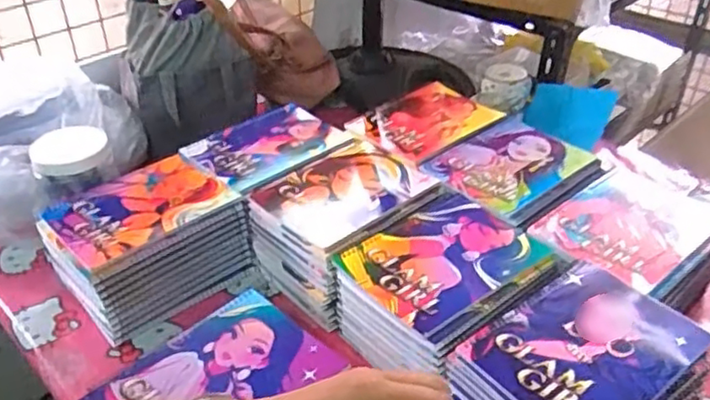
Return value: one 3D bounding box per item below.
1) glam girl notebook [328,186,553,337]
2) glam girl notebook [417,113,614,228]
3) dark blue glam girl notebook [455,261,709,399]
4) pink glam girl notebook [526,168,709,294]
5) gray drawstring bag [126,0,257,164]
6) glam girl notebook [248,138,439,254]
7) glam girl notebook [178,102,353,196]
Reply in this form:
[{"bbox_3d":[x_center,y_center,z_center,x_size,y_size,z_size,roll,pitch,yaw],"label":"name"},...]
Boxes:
[{"bbox_3d":[0.094,0.059,0.718,0.191,0.008,0.162,-27,43,-31],"label":"glam girl notebook"},{"bbox_3d":[0.215,-0.046,0.859,0.202,0.013,0.178,-25,42,-30],"label":"glam girl notebook"},{"bbox_3d":[0.217,0.133,0.604,0.192,0.008,0.151,-25,42,-29],"label":"dark blue glam girl notebook"},{"bbox_3d":[0.319,0.027,0.750,0.192,0.009,0.149,-27,43,-31],"label":"pink glam girl notebook"},{"bbox_3d":[-0.269,-0.208,1.064,0.198,0.227,0.135,-6,36,-6],"label":"gray drawstring bag"},{"bbox_3d":[-0.011,-0.011,0.830,0.195,0.014,0.153,-30,45,-34],"label":"glam girl notebook"},{"bbox_3d":[-0.122,-0.081,0.928,0.158,0.013,0.214,29,46,36],"label":"glam girl notebook"}]

